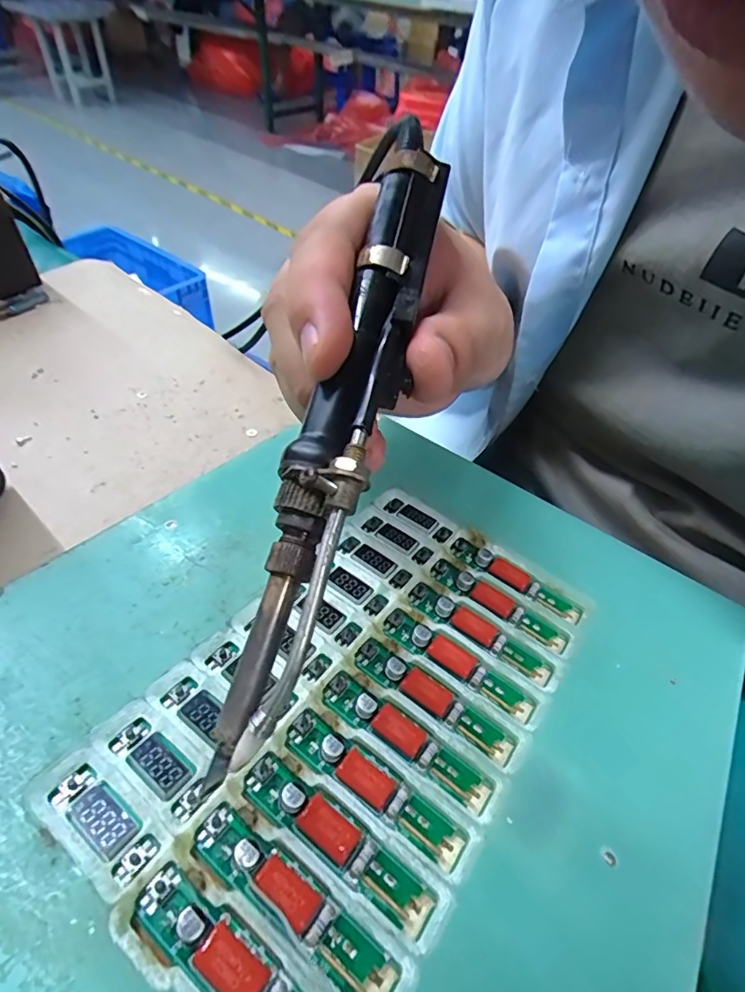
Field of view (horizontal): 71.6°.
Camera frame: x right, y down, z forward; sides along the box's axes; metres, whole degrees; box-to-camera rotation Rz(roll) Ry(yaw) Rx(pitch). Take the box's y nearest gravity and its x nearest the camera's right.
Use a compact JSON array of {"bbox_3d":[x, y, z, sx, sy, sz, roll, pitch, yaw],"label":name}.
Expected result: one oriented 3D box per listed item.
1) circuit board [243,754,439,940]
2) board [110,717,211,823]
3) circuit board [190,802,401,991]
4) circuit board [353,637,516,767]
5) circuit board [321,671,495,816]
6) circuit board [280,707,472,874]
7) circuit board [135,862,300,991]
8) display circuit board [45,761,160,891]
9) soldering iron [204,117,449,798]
[{"bbox_3d":[-0.009,0.089,0.135,0.056,0.010,0.012,27,51,19],"label":"circuit board"},{"bbox_3d":[-0.058,0.074,0.141,0.032,0.004,0.011,30,52,21],"label":"board"},{"bbox_3d":[-0.020,0.099,0.125,0.057,0.007,0.012,29,51,20],"label":"circuit board"},{"bbox_3d":[0.020,0.066,0.170,0.057,0.009,0.012,28,51,19],"label":"circuit board"},{"bbox_3d":[0.010,0.074,0.158,0.057,0.009,0.012,26,50,18],"label":"circuit board"},{"bbox_3d":[0.000,0.082,0.147,0.057,0.008,0.012,28,51,20],"label":"circuit board"},{"bbox_3d":[-0.030,0.107,0.114,0.057,0.006,0.012,29,51,20],"label":"circuit board"},{"bbox_3d":[-0.068,0.082,0.130,0.032,0.005,0.011,30,52,21],"label":"display circuit board"},{"bbox_3d":[-0.008,-0.025,0.142,0.024,0.017,0.192,14,75,8],"label":"soldering iron"}]

